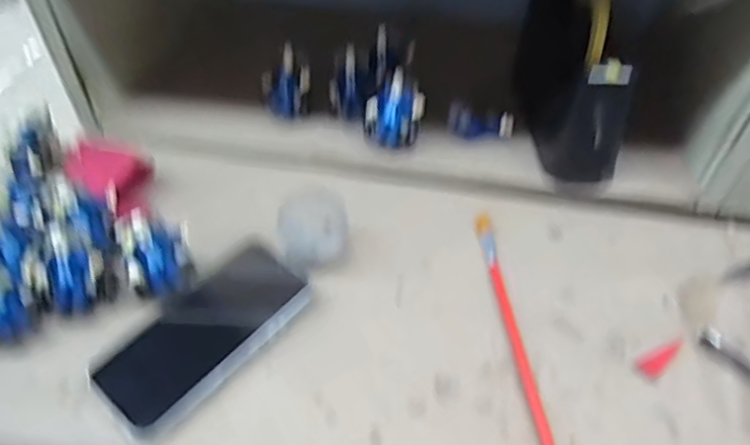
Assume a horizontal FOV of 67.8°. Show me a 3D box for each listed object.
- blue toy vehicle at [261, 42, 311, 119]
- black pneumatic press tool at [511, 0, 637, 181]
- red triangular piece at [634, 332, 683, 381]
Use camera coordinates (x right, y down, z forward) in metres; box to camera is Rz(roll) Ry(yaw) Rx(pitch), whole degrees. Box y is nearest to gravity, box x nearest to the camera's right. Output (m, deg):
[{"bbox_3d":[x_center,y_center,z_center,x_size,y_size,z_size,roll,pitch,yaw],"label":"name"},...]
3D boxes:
[{"bbox_3d":[-0.084,-0.130,0.534,0.045,0.055,0.041,-11,52,-9],"label":"blue toy vehicle"},{"bbox_3d":[0.172,-0.120,0.493,0.061,0.122,0.167,-3,51,-3],"label":"black pneumatic press tool"},{"bbox_3d":[0.207,0.095,0.396,0.044,0.004,0.016,-27,60,-13],"label":"red triangular piece"}]

